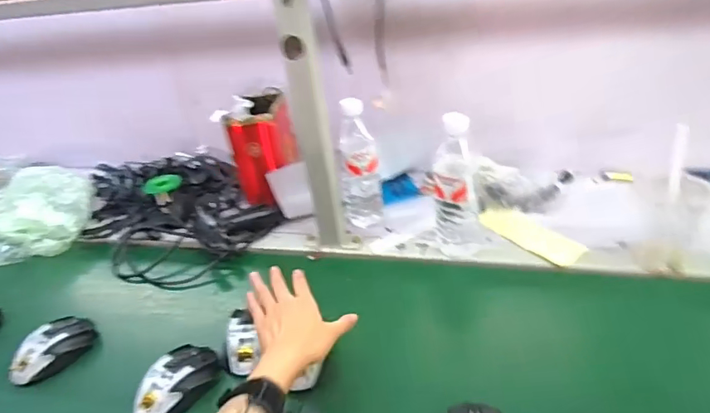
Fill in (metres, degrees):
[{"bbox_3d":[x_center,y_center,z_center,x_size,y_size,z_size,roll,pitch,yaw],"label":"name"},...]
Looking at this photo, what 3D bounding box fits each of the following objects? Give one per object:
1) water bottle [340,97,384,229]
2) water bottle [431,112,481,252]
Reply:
[{"bbox_3d":[0.008,-0.057,0.854,0.068,0.233,0.055,-6,30,3],"label":"water bottle"},{"bbox_3d":[0.153,-0.025,0.749,0.070,0.220,0.054,-2,33,12],"label":"water bottle"}]

